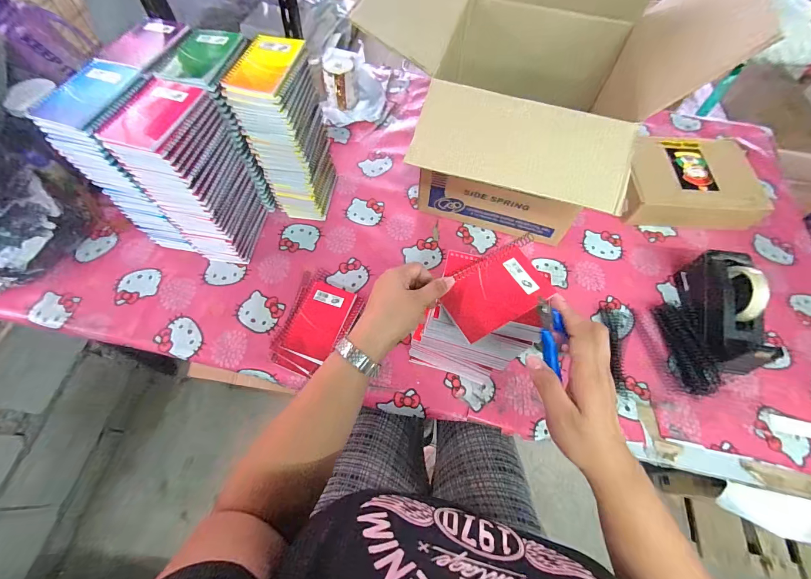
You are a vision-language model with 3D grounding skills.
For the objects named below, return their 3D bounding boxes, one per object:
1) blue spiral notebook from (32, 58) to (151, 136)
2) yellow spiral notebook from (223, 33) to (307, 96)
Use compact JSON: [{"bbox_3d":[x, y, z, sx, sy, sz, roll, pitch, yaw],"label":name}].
[{"bbox_3d":[-0.435,-0.275,0.486,0.092,0.011,0.136,19,63,2],"label":"blue spiral notebook"},{"bbox_3d":[-0.213,-0.345,0.534,0.085,0.012,0.137,12,64,4],"label":"yellow spiral notebook"}]

